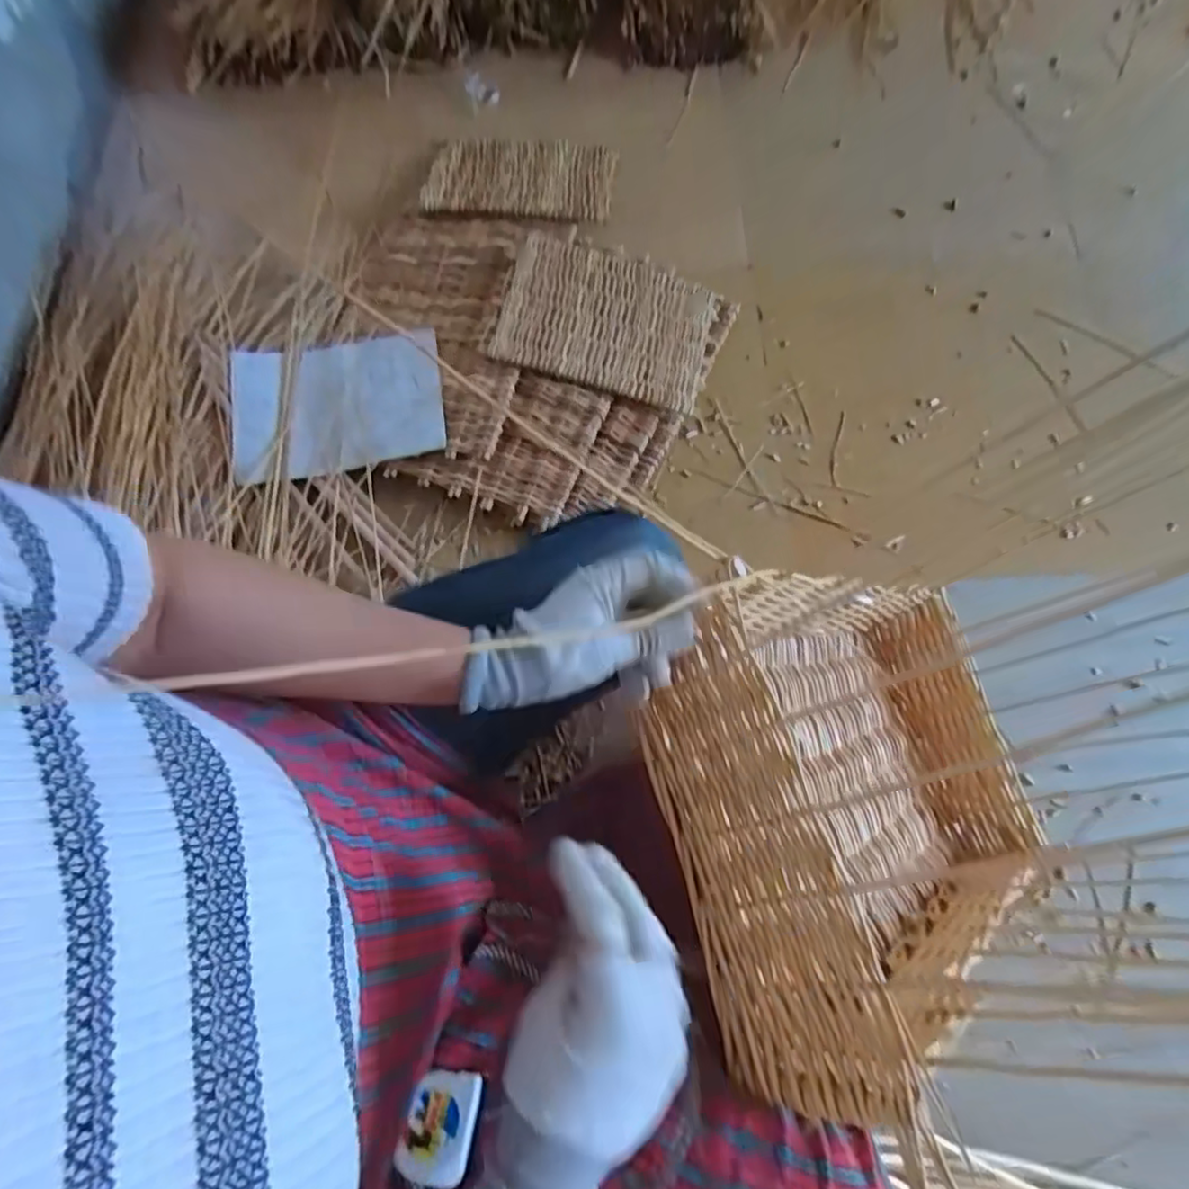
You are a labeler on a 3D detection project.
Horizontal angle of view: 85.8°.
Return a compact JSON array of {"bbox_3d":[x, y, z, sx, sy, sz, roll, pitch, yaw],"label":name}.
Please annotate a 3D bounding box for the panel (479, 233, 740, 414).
[{"bbox_3d":[0.031,-0.430,1.004,0.351,0.041,0.261,19,74,-3],"label":"panel"}]

